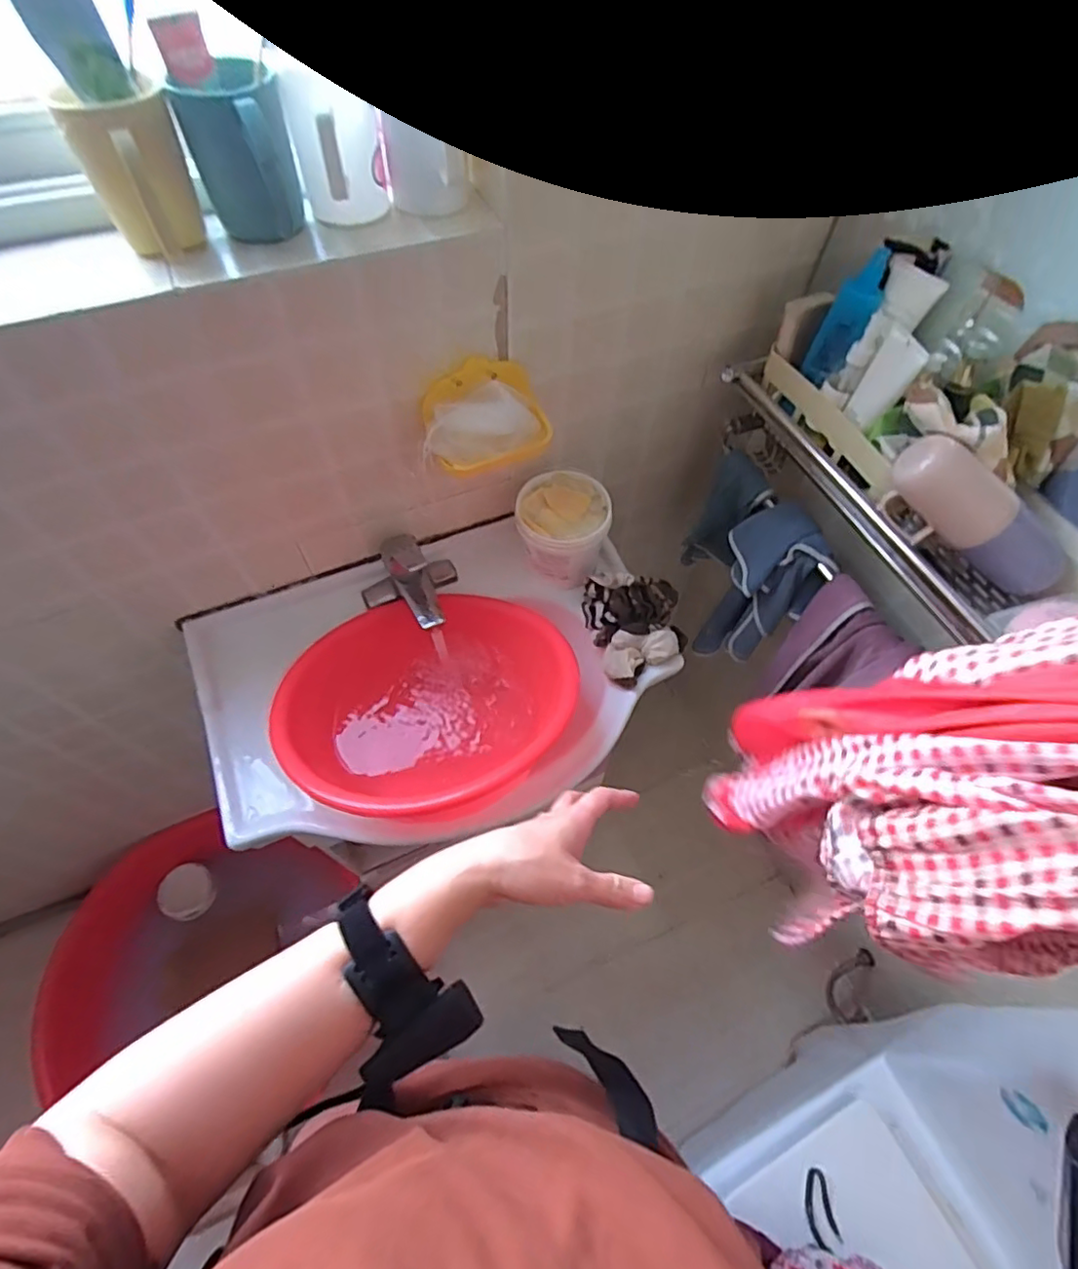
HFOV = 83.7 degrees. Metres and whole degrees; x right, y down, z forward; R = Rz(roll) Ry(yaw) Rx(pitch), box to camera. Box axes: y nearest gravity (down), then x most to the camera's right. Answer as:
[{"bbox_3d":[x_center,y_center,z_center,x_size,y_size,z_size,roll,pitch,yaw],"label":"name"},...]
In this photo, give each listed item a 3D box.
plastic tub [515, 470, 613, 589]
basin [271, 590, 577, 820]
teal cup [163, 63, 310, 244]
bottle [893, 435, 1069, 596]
[{"bbox_3d":[0.033,-0.147,0.841,0.121,0.099,0.124,1,58,-2],"label":"plastic tub"},{"bbox_3d":[-0.146,0.090,0.741,0.309,0.161,0.293,1,58,-2],"label":"basin"},{"bbox_3d":[-0.246,-0.402,0.509,0.079,0.100,0.095,-17,61,-12],"label":"teal cup"},{"bbox_3d":[0.445,-0.117,0.608,0.193,0.069,0.067,33,58,-19],"label":"bottle"}]

